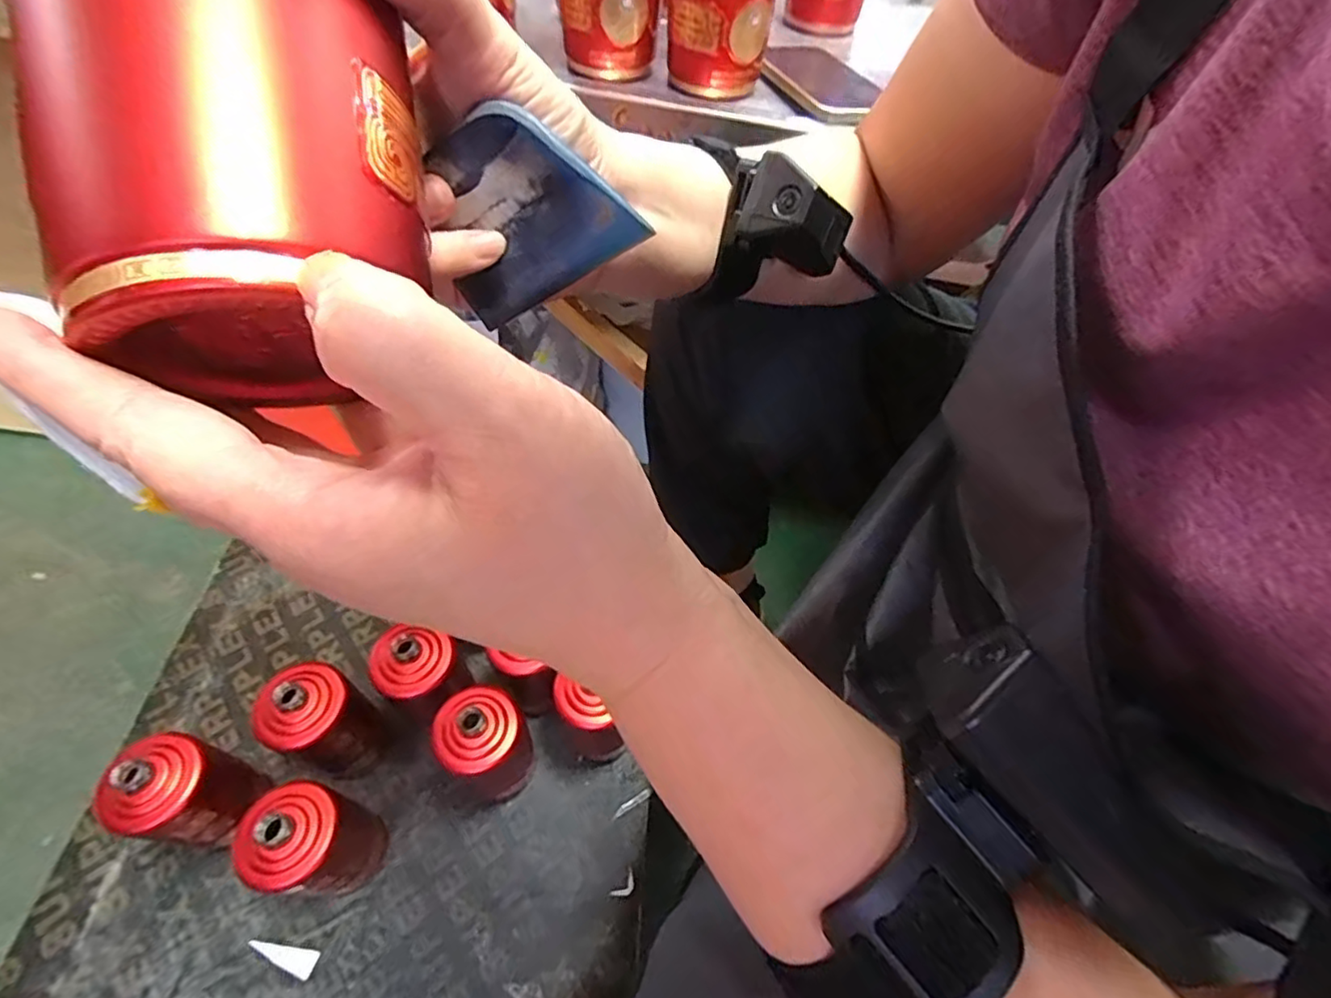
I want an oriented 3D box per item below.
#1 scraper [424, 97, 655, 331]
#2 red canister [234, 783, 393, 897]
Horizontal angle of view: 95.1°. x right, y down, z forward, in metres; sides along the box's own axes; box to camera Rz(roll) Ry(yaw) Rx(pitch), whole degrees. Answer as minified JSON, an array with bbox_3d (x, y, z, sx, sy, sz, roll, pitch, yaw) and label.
[{"bbox_3d":[-0.054,-0.095,0.210,0.074,0.057,0.005,-18,46,30],"label":"scraper"},{"bbox_3d":[-0.318,0.326,0.573,0.071,0.185,0.078,2,56,-3],"label":"red canister"}]

